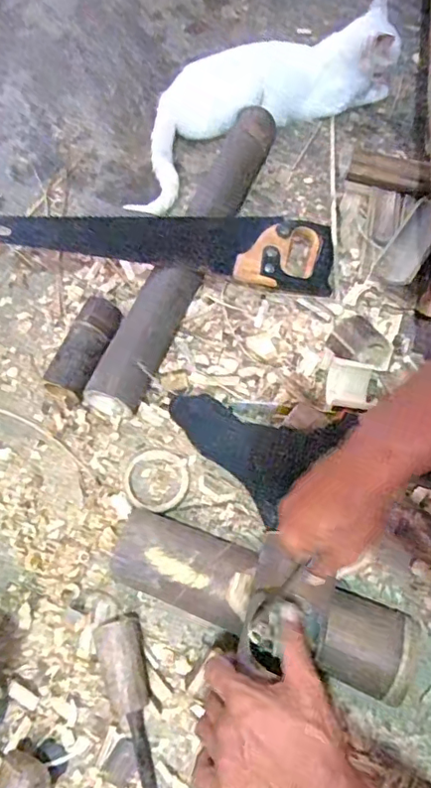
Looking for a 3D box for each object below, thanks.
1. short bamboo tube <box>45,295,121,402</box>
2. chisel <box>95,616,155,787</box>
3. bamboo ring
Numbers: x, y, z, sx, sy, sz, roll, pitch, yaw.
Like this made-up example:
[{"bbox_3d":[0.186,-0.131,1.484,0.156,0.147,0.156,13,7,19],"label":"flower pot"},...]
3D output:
[{"bbox_3d":[-0.162,-0.057,0.703,0.052,0.039,0.138,22,64,10],"label":"short bamboo tube"},{"bbox_3d":[-0.077,0.321,0.524,0.038,0.031,0.205,-12,63,-7],"label":"chisel"},{"bbox_3d":[-0.069,0.098,0.644,0.072,0.008,0.076,0,62,-1],"label":"bamboo ring"}]

